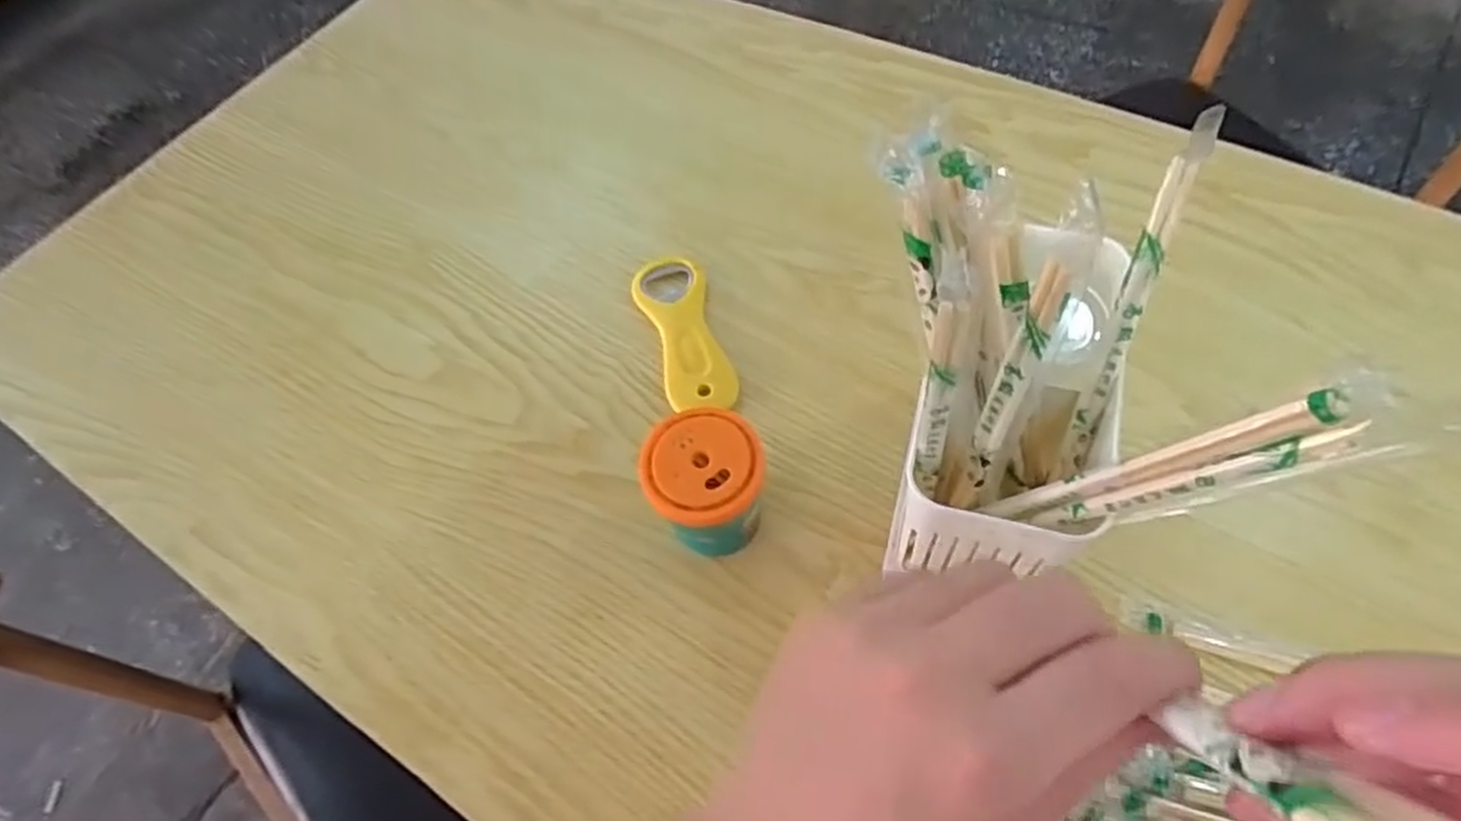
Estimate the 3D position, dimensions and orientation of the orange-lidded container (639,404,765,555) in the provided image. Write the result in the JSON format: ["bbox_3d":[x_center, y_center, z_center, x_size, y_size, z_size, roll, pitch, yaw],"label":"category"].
[{"bbox_3d":[-0.012,0.041,0.410,0.058,0.071,0.057,-3,59,6],"label":"orange-lidded container"}]

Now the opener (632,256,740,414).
[{"bbox_3d":[-0.029,-0.049,0.498,0.044,0.014,0.117,-17,58,-3],"label":"opener"}]

